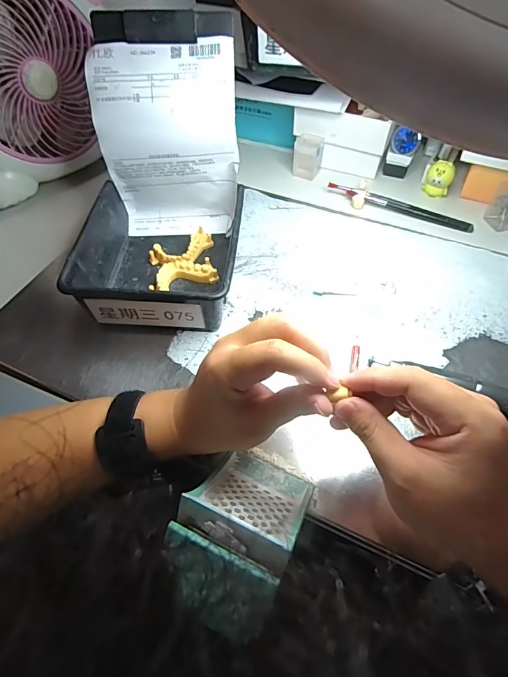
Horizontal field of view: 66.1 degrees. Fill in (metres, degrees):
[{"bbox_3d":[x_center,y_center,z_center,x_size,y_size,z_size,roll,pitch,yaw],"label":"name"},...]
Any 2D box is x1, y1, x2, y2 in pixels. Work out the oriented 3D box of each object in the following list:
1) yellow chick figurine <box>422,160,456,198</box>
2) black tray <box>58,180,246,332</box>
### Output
[{"bbox_3d":[0.247,-0.212,0.524,0.033,0.044,0.025,19,57,16],"label":"yellow chick figurine"},{"bbox_3d":[-0.097,-0.089,0.429,0.162,0.070,0.171,2,54,4],"label":"black tray"}]

